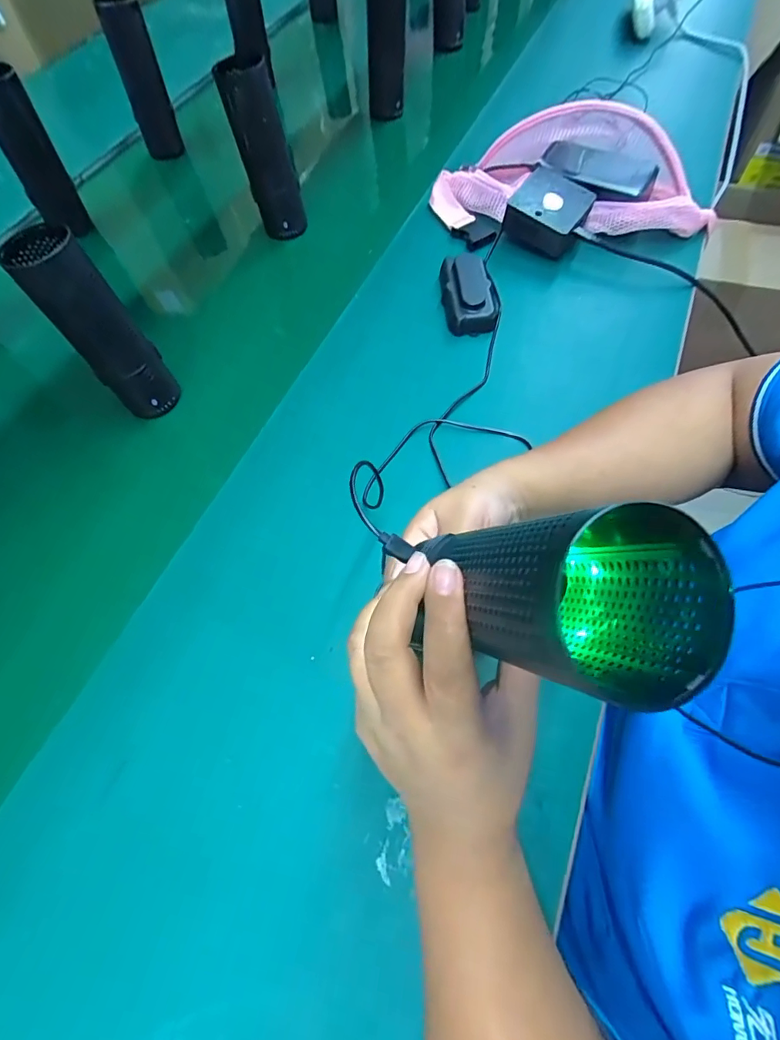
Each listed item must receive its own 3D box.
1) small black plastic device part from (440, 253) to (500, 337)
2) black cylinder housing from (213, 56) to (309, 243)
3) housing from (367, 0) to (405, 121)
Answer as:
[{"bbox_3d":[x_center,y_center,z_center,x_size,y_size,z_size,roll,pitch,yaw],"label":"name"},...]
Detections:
[{"bbox_3d":[0.085,-0.246,0.515,0.054,0.033,0.098,-4,60,1],"label":"small black plastic device part"},{"bbox_3d":[-0.142,-0.418,0.550,0.061,0.157,0.046,-24,62,-10],"label":"black cylinder housing"},{"bbox_3d":[-0.005,-0.688,0.693,0.055,0.173,0.061,-2,60,2],"label":"housing"}]

